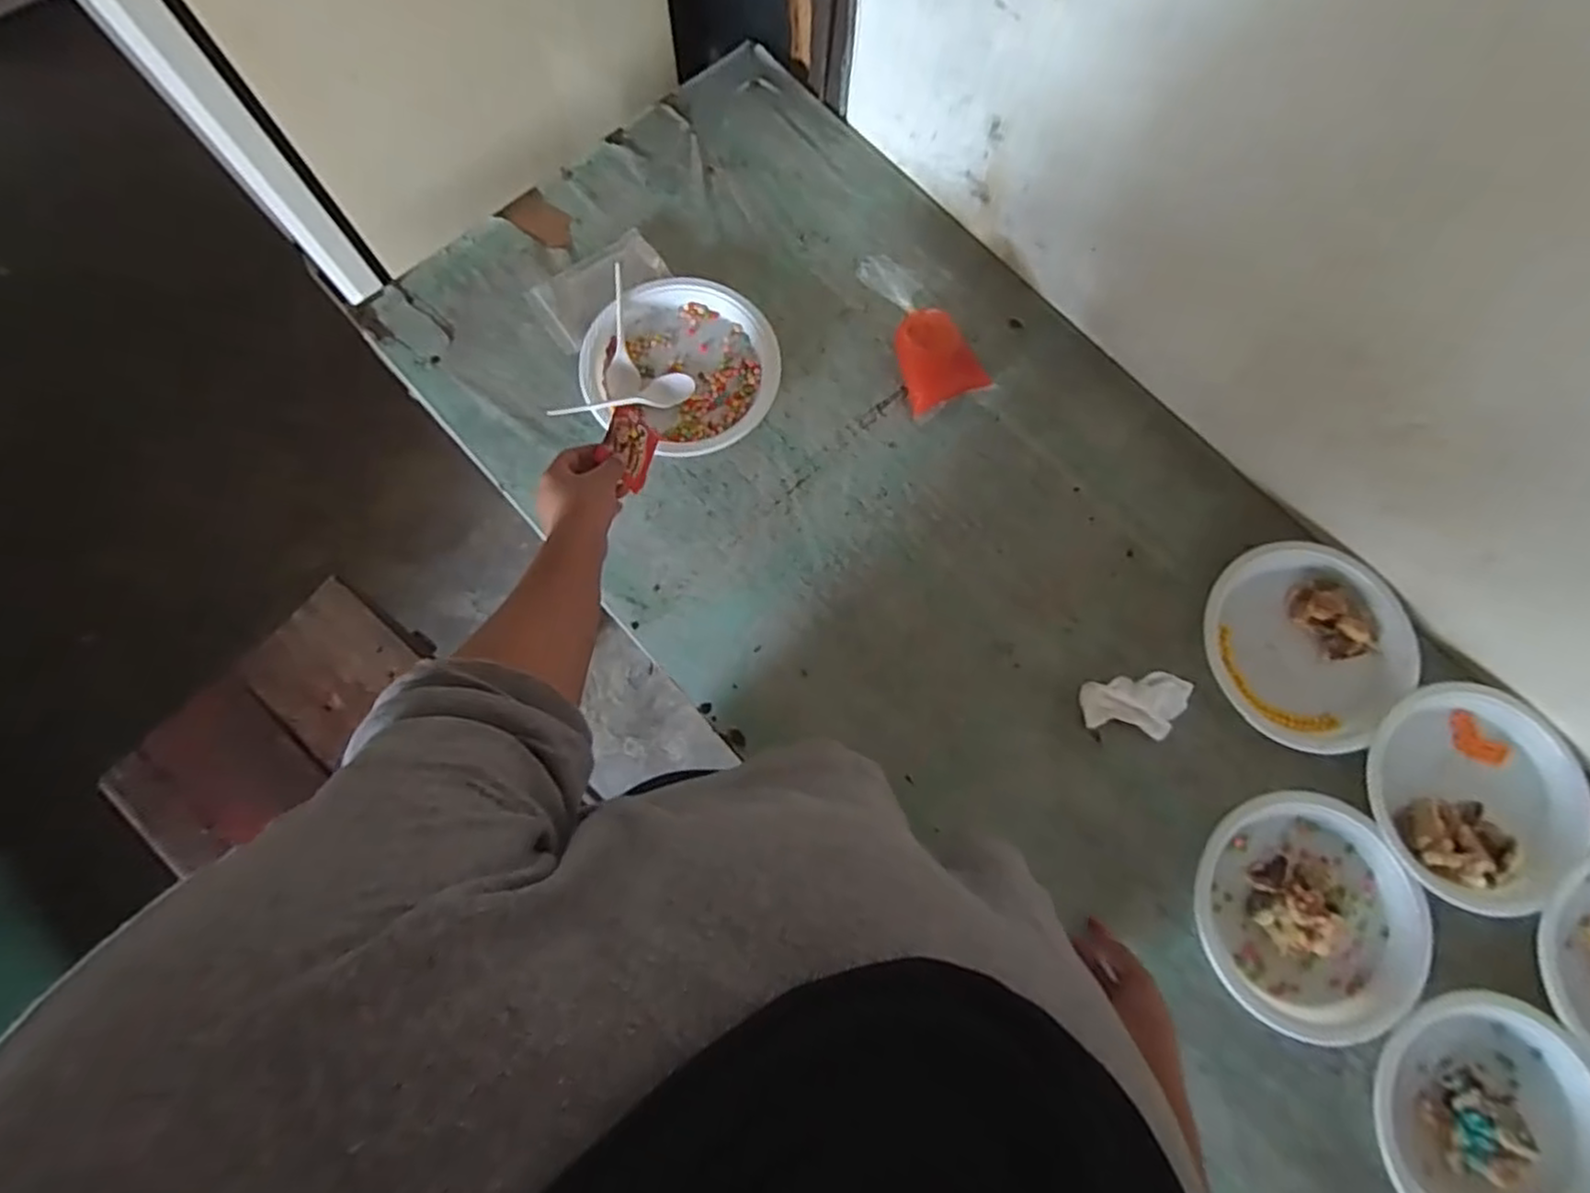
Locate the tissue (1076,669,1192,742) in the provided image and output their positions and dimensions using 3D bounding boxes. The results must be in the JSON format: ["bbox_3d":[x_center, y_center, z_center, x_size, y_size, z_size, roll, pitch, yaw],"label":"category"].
[{"bbox_3d":[0.326,0.104,0.693,0.084,0.040,0.057,5,78,0],"label":"tissue"}]

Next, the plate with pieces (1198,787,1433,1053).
[{"bbox_3d":[0.469,0.290,0.658,0.184,0.036,0.212,-3,75,-2],"label":"plate with pieces"}]

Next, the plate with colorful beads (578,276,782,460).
[{"bbox_3d":[-0.122,-0.249,0.783,0.203,0.020,0.202,0,75,-1],"label":"plate with colorful beads"}]

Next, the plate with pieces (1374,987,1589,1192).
[{"bbox_3d":[0.600,0.454,0.613,0.192,0.025,0.205,19,75,3],"label":"plate with pieces"}]

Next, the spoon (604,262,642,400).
[{"bbox_3d":[-0.195,-0.286,0.784,0.036,0.023,0.151,-10,76,-4],"label":"spoon"}]

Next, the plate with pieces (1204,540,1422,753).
[{"bbox_3d":[0.508,0.046,0.716,0.191,0.019,0.196,0,75,-1],"label":"plate with pieces"}]

